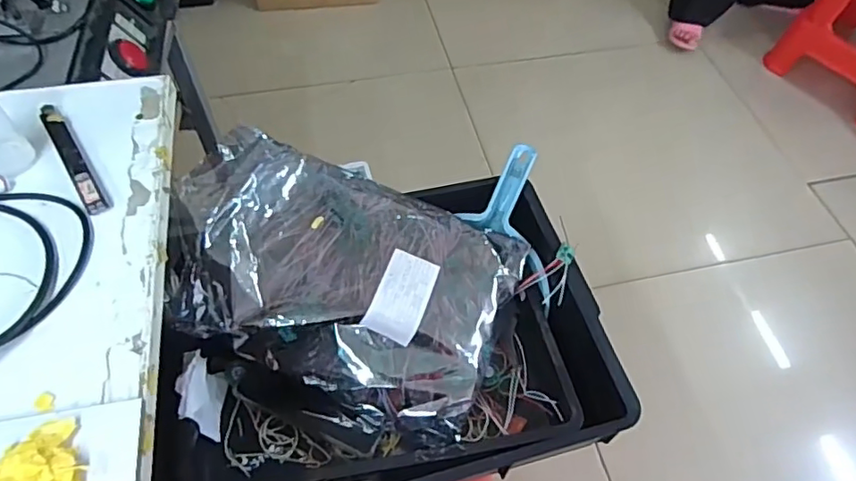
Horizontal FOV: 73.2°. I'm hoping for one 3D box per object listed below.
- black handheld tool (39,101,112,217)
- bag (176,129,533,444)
[{"bbox_3d":[-0.287,-0.069,0.465,0.017,0.011,0.133,-30,61,-21],"label":"black handheld tool"},{"bbox_3d":[-0.075,0.051,0.628,0.345,0.163,0.275,10,55,5],"label":"bag"}]

